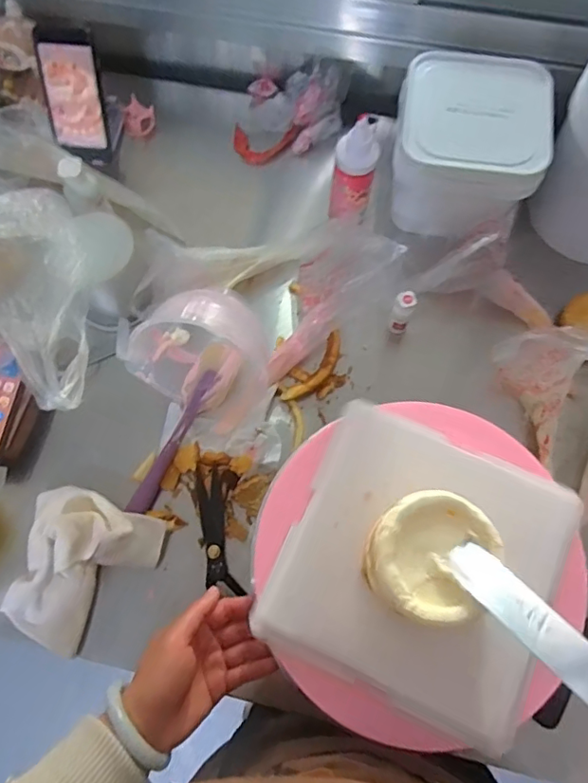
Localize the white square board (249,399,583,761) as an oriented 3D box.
[{"bbox_3d":[0.109,0.149,0.469,0.225,0.028,0.224,25,74,9],"label":"white square board"}]

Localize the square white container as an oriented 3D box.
[{"bbox_3d":[0.212,-0.299,0.688,0.171,0.132,0.169,10,72,4],"label":"square white container"}]

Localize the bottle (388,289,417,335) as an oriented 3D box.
[{"bbox_3d":[0.132,-0.095,0.666,0.024,0.078,0.029,21,73,8],"label":"bottle"}]

